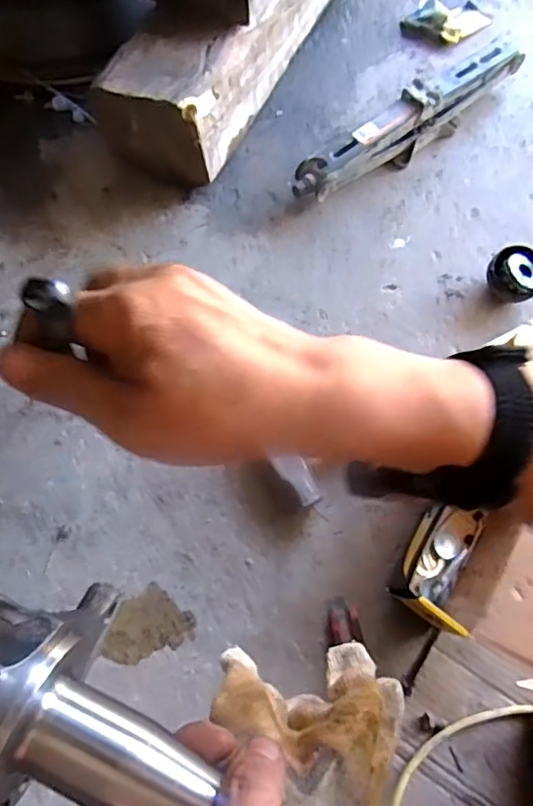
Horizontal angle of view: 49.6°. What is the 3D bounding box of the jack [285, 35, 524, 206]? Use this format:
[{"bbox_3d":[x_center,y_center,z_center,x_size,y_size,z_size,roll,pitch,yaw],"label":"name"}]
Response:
[{"bbox_3d":[0.212,-0.405,0.827,0.416,0.072,0.070,-37,74,-14],"label":"jack"}]

